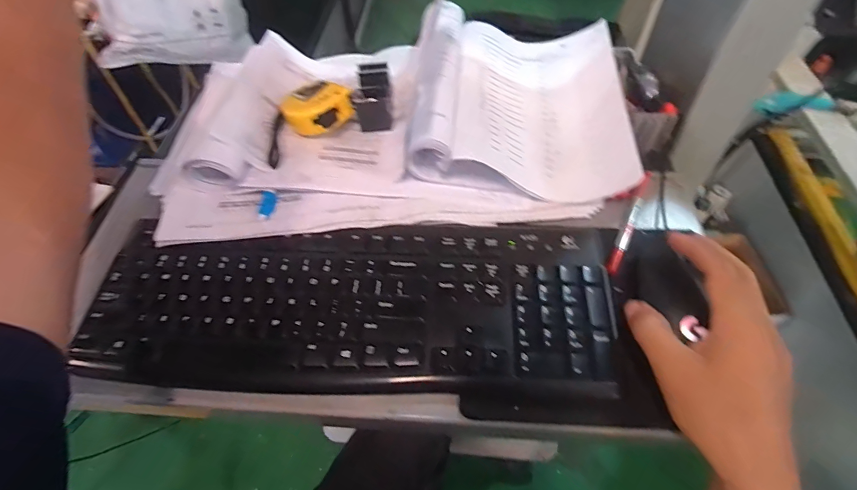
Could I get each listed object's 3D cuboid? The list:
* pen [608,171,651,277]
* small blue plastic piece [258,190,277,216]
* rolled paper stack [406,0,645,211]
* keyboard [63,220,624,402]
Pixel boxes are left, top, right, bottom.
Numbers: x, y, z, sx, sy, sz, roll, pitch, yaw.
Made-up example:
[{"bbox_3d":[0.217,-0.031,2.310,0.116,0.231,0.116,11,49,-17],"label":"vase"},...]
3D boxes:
[{"bbox_3d":[0.195,-0.025,0.397,0.012,0.006,0.139,24,59,19],"label":"pen"},{"bbox_3d":[-0.152,-0.040,0.393,0.014,0.005,0.028,-3,54,1],"label":"small blue plastic piece"},{"bbox_3d":[0.099,-0.181,0.460,0.222,0.058,0.295,6,54,7],"label":"rolled paper stack"},{"bbox_3d":[-0.064,0.044,0.355,0.436,0.025,0.144,2,54,4],"label":"keyboard"}]

